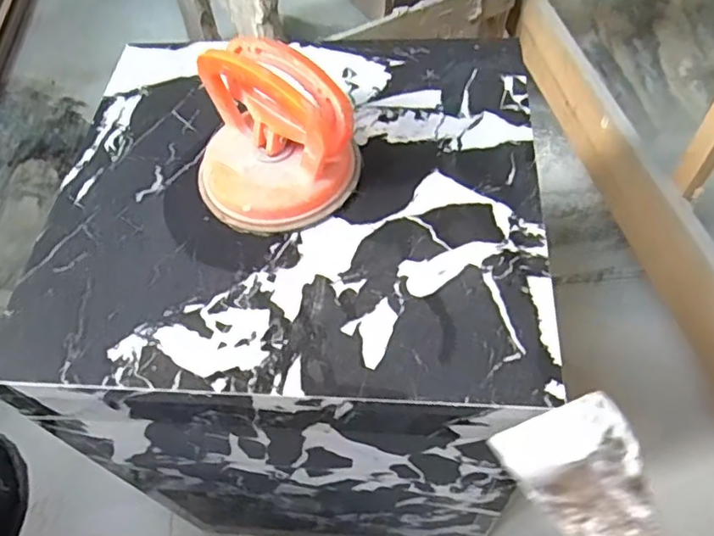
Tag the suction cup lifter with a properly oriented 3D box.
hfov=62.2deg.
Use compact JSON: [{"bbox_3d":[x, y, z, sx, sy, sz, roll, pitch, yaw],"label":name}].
[{"bbox_3d":[-0.060,-0.094,0.394,0.104,0.092,0.104,-3,56,4],"label":"suction cup lifter"}]

